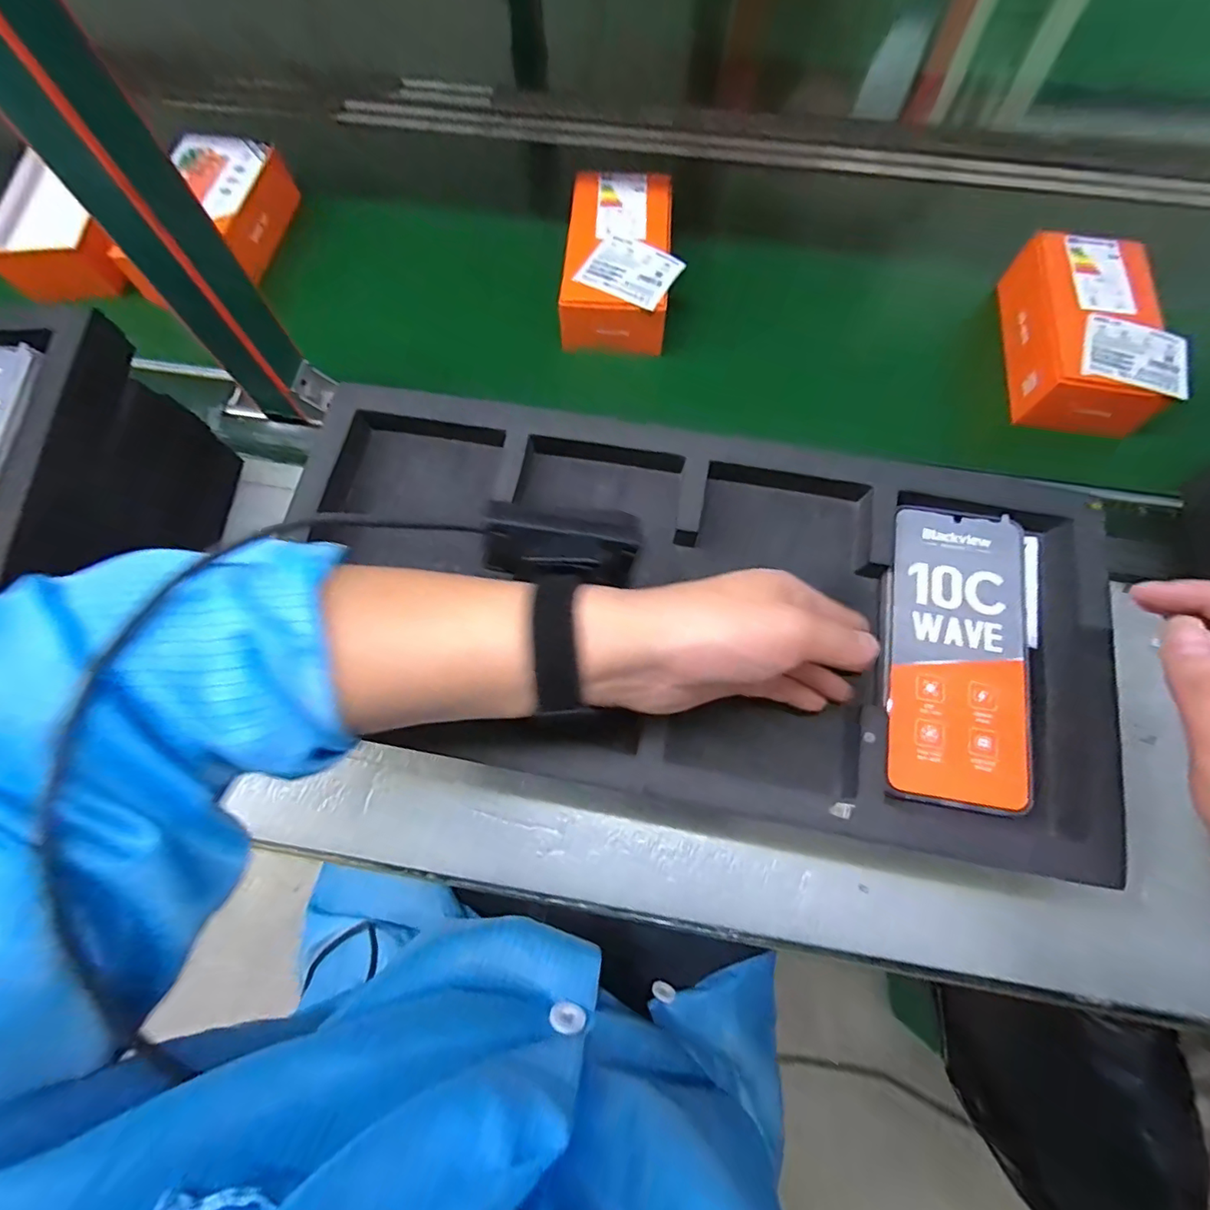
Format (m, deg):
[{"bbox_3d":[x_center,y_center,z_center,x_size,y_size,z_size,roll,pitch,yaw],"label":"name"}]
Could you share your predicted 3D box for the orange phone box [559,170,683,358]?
[{"bbox_3d":[0.016,-0.346,0.536,0.112,0.055,0.192,4,69,2],"label":"orange phone box"}]

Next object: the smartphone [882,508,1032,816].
[{"bbox_3d":[0.203,0.025,0.309,0.078,0.016,0.168,9,70,4],"label":"smartphone"}]

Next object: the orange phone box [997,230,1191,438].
[{"bbox_3d":[0.453,-0.258,0.506,0.112,0.052,0.198,9,70,4],"label":"orange phone box"}]

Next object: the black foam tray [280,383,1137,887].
[{"bbox_3d":[0.044,-0.002,0.320,0.482,0.044,0.224,10,70,4],"label":"black foam tray"}]

